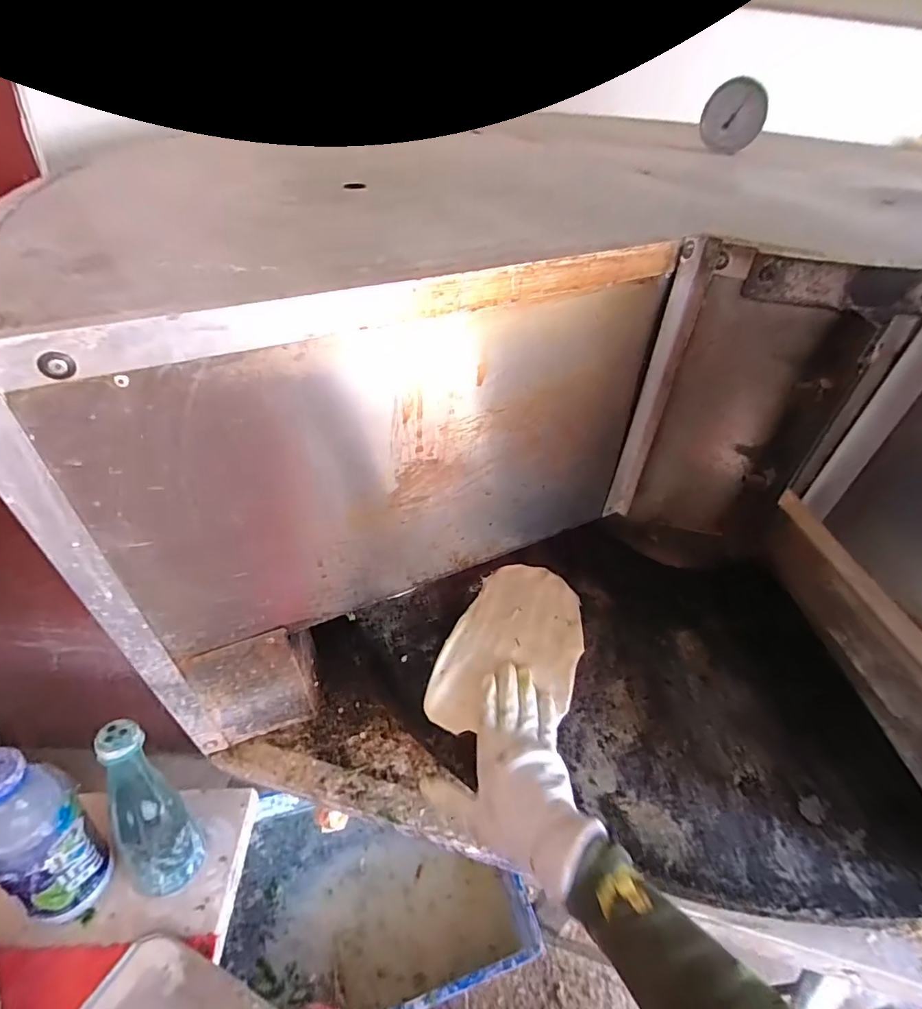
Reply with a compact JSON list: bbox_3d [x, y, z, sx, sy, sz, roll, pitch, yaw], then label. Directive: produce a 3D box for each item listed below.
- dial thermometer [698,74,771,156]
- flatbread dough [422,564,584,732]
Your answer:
[{"bbox_3d":[0.444,-0.632,0.796,0.095,0.090,0.030,18,34,17],"label":"dial thermometer"},{"bbox_3d":[0.064,0.161,0.566,0.145,0.012,0.232,19,46,14],"label":"flatbread dough"}]

